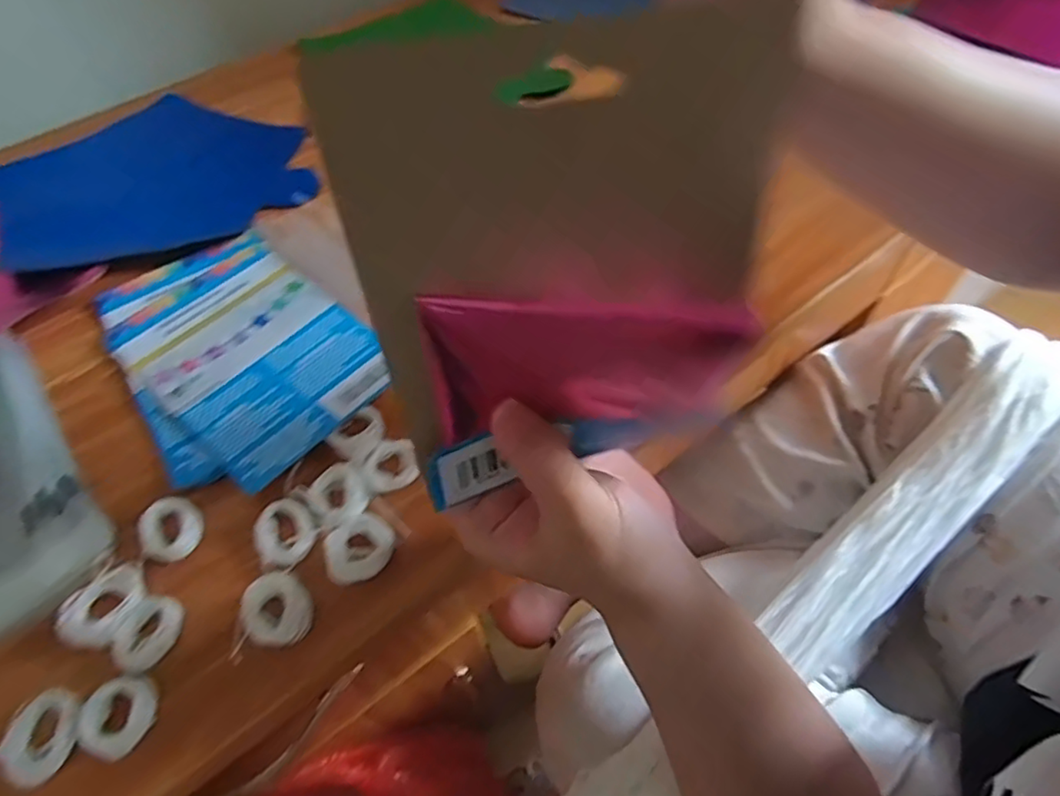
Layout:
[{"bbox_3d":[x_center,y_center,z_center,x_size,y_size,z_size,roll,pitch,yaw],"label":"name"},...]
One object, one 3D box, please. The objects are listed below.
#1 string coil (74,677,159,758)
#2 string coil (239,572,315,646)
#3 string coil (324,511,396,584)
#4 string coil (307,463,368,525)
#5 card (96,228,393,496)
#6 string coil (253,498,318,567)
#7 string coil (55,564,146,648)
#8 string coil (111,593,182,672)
[{"bbox_3d":[-0.177,0.136,0.265,0.031,0.008,0.032,-2,55,2],"label":"string coil"},{"bbox_3d":[-0.119,0.101,0.292,0.037,0.008,0.030,38,65,26],"label":"string coil"},{"bbox_3d":[-0.084,0.072,0.304,0.031,0.009,0.035,-1,55,3],"label":"string coil"},{"bbox_3d":[-0.099,0.050,0.320,0.030,0.010,0.028,-2,55,2],"label":"string coil"},{"bbox_3d":[-0.182,-0.038,0.385,0.206,0.009,0.116,38,65,26],"label":"card"},{"bbox_3d":[-0.124,0.069,0.313,0.029,0.011,0.034,-33,59,-19],"label":"string coil"},{"bbox_3d":[-0.203,0.097,0.293,0.034,0.006,0.039,17,58,15],"label":"string coil"},{"bbox_3d":[-0.176,0.107,0.285,0.028,0.011,0.032,18,58,15],"label":"string coil"}]

